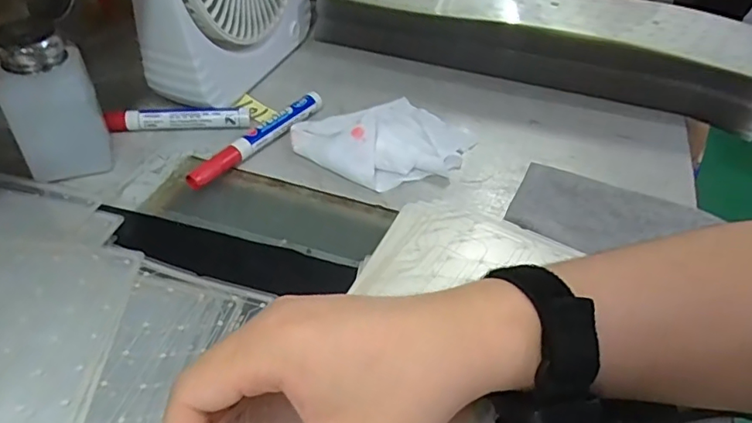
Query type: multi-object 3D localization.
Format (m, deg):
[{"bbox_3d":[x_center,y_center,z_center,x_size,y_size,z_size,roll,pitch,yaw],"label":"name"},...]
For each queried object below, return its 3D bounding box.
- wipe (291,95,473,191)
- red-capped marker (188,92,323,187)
[{"bbox_3d":[0.009,-0.063,0.433,0.121,0.022,0.112,28,47,23],"label":"wipe"},{"bbox_3d":[-0.092,-0.059,0.422,0.017,0.018,0.139,30,48,25],"label":"red-capped marker"}]

